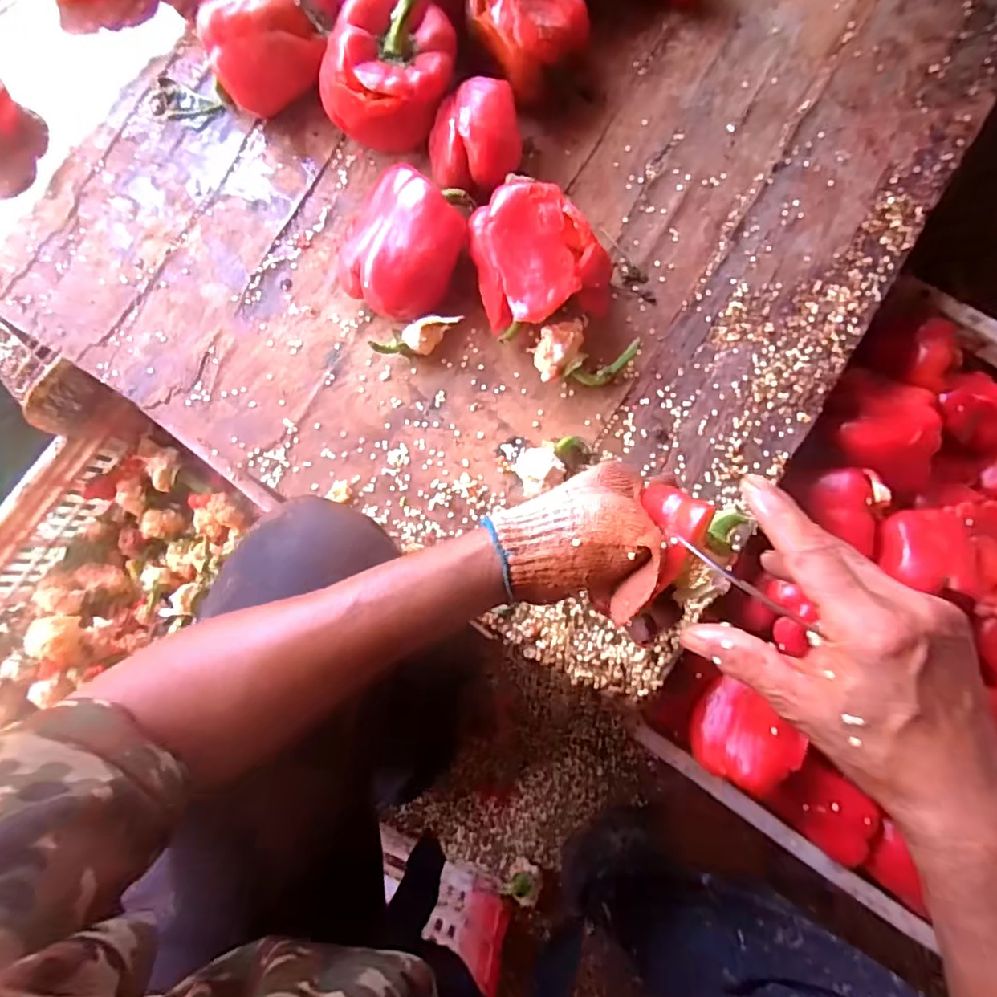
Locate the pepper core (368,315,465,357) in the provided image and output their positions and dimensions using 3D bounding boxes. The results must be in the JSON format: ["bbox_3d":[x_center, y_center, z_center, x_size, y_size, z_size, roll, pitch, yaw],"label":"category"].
[{"bbox_3d":[-0.067,-0.135,0.492,0.077,0.032,0.022,-20,82,2],"label":"pepper core"}]

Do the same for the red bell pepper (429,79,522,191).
[{"bbox_3d":[-0.019,-0.292,0.487,0.075,0.066,0.080,-1,83,4],"label":"red bell pepper"}]

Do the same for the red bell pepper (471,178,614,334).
[{"bbox_3d":[0.038,-0.191,0.469,0.110,0.080,0.097,-14,82,2],"label":"red bell pepper"}]

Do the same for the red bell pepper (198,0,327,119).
[{"bbox_3d":[-0.207,-0.397,0.518,0.096,0.082,0.079,-32,81,0],"label":"red bell pepper"}]

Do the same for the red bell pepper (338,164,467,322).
[{"bbox_3d":[-0.082,-0.205,0.487,0.091,0.075,0.099,-1,83,4],"label":"red bell pepper"}]

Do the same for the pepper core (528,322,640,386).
[{"bbox_3d":[0.071,-0.116,0.475,0.082,0.040,0.043,2,83,5],"label":"pepper core"}]

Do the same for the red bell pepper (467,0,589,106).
[{"bbox_3d":[0.027,-0.395,0.497,0.086,0.078,0.093,-1,83,4],"label":"red bell pepper"}]

